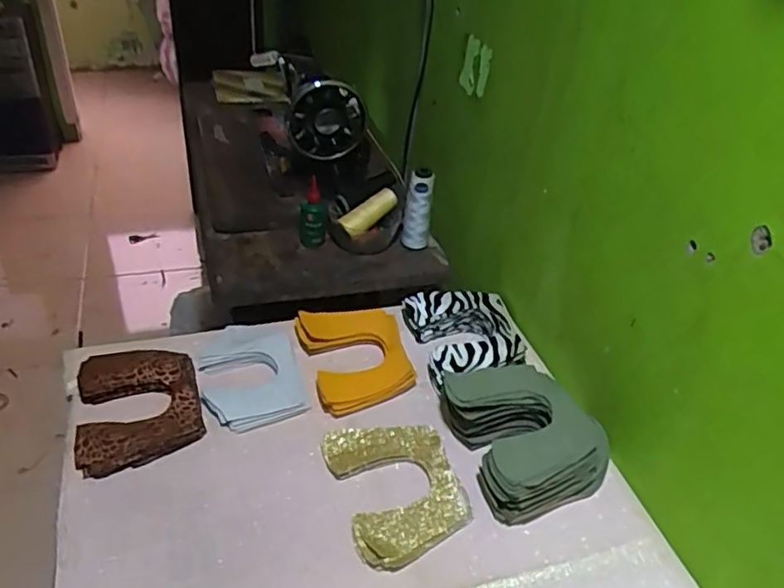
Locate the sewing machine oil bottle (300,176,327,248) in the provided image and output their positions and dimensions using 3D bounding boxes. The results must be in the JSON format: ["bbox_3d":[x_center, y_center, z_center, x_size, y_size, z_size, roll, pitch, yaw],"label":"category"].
[{"bbox_3d":[-0.131,-0.131,1.033,0.045,0.102,0.050,0,39,-9],"label":"sewing machine oil bottle"}]

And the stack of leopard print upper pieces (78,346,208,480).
[{"bbox_3d":[-0.298,0.129,0.742,0.134,0.030,0.168,-10,40,-19],"label":"stack of leopard print upper pieces"}]

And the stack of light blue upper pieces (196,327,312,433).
[{"bbox_3d":[-0.179,0.098,0.789,0.115,0.030,0.156,-10,40,-19],"label":"stack of light blue upper pieces"}]

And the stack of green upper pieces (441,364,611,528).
[{"bbox_3d":[0.152,0.154,0.729,0.172,0.067,0.177,-14,42,-24],"label":"stack of green upper pieces"}]

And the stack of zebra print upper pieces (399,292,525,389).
[{"bbox_3d":[0.101,0.059,0.860,0.136,0.056,0.158,-9,40,-18],"label":"stack of zebra print upper pieces"}]

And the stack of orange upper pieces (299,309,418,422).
[{"bbox_3d":[-0.044,0.075,0.816,0.132,0.033,0.156,-10,47,-20],"label":"stack of orange upper pieces"}]

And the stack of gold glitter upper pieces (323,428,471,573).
[{"bbox_3d":[0.004,0.203,0.685,0.127,0.022,0.173,-11,40,-21],"label":"stack of gold glitter upper pieces"}]

